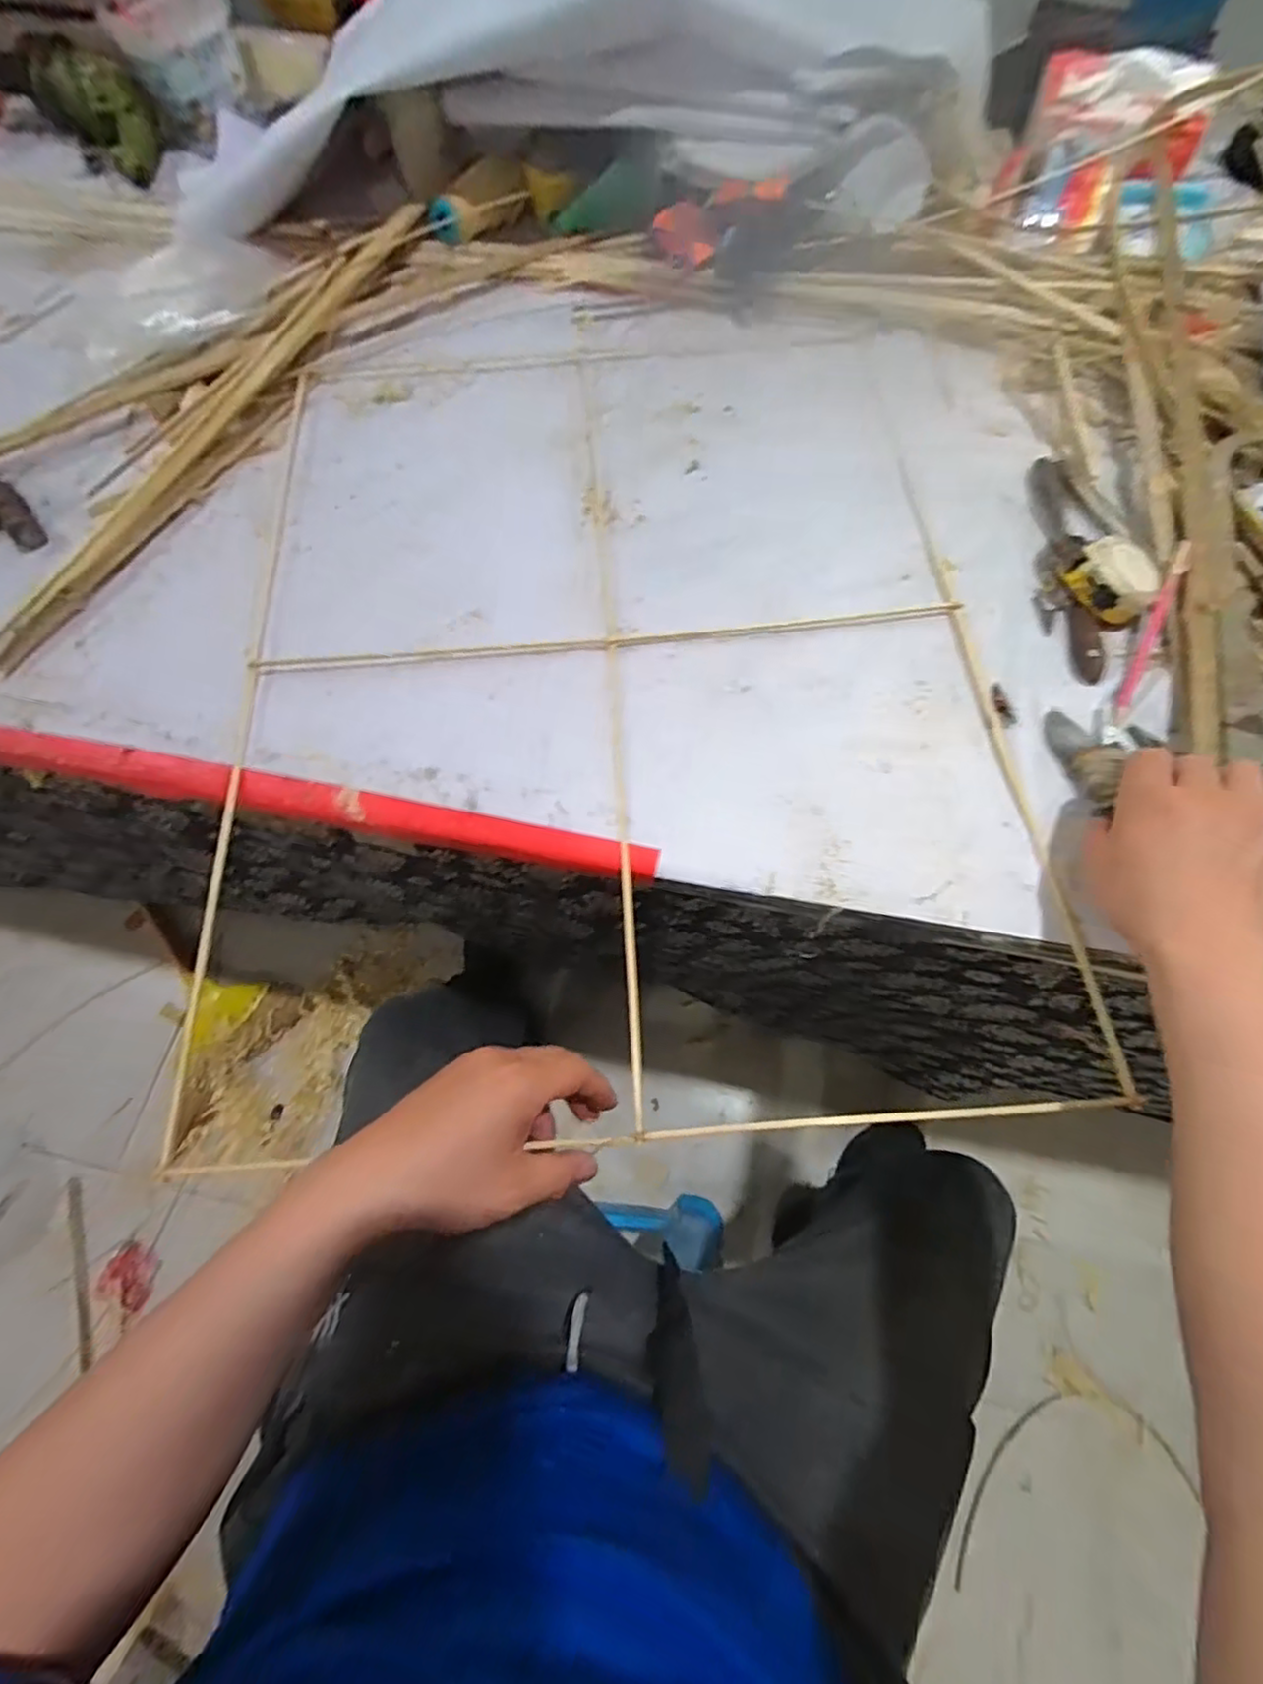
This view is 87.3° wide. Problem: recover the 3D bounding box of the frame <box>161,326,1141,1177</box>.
[{"bbox_3d":[-0.021,-0.181,0.564,0.614,0.021,0.804,-5,65,1],"label":"frame"}]

